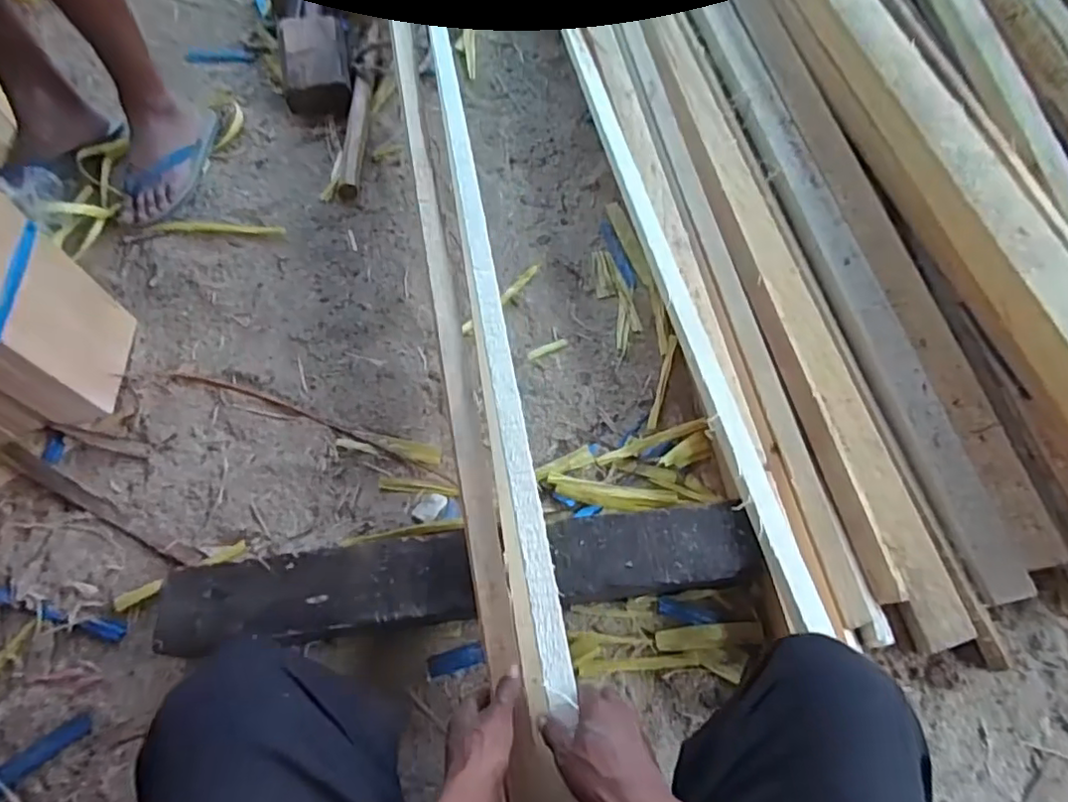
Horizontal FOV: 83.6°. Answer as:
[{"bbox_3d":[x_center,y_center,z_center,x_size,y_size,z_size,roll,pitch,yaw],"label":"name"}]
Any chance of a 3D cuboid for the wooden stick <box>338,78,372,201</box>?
[{"bbox_3d":[-0.331,-0.492,1.109,0.040,0.032,0.308,-1,63,-2],"label":"wooden stick"}]

